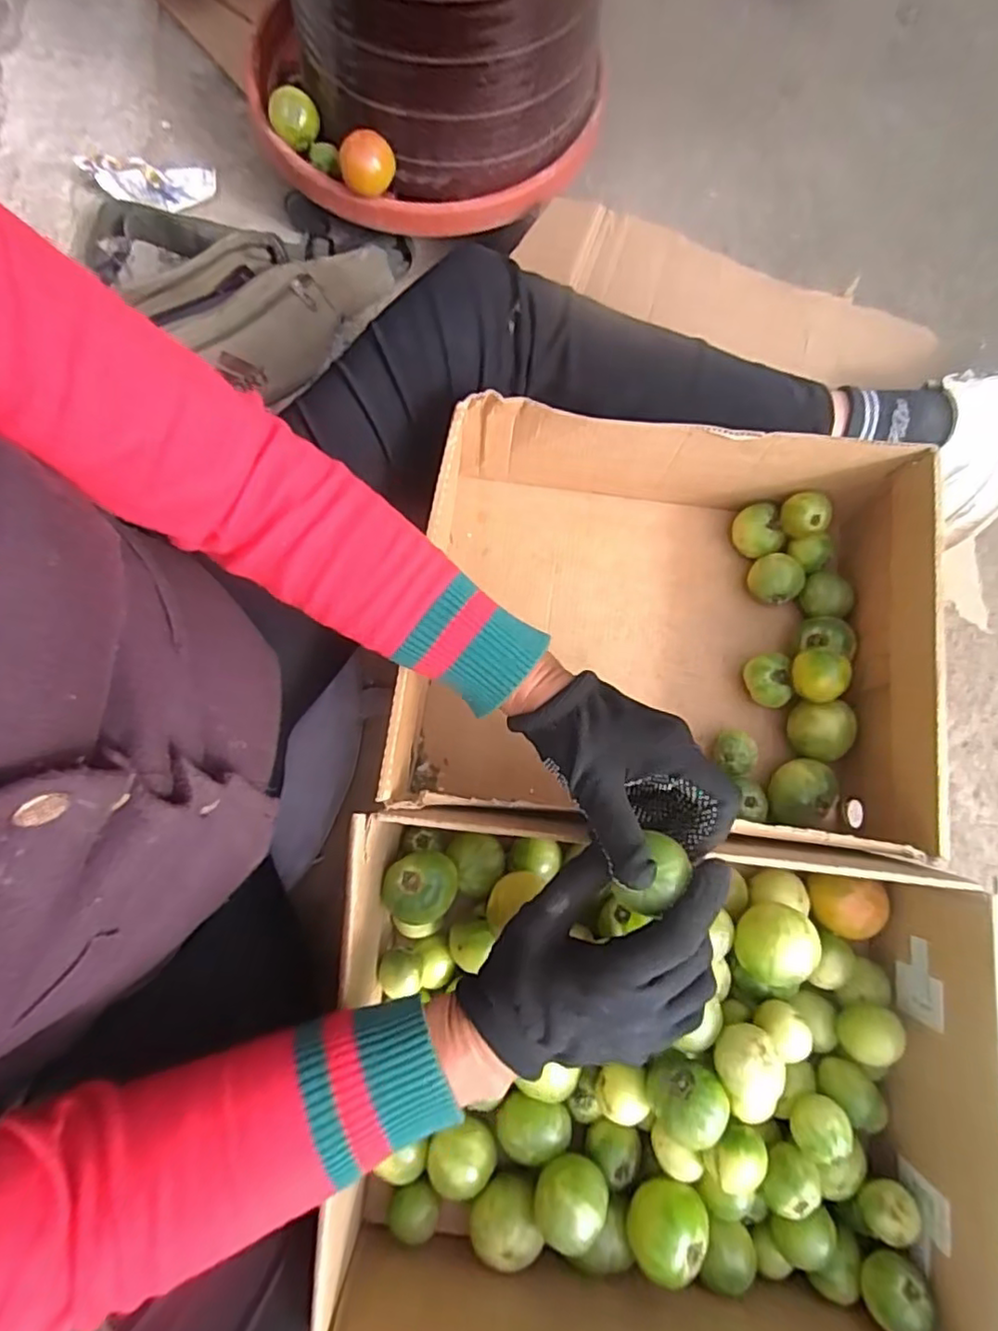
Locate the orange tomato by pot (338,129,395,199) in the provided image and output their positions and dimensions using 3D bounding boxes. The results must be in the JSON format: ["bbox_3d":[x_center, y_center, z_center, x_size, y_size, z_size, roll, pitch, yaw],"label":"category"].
[{"bbox_3d":[-0.117,-0.444,0.564,0.047,0.043,0.038,-15,78,-3],"label":"orange tomato by pot"}]

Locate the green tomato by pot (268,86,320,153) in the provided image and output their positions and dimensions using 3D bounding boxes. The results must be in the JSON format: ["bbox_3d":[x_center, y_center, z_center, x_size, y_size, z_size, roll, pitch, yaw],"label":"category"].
[{"bbox_3d":[-0.188,-0.502,0.586,0.043,0.033,0.039,-15,78,-3],"label":"green tomato by pot"}]

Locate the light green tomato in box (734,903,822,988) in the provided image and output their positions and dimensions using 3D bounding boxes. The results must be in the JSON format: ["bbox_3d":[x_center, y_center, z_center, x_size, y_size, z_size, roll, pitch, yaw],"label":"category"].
[{"bbox_3d":[0.170,0.172,0.392,0.046,0.036,0.045,0,78,0],"label":"light green tomato in box"}]

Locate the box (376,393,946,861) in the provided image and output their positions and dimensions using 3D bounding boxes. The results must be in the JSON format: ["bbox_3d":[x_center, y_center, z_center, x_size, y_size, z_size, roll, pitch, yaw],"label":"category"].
[{"bbox_3d":[0.119,-0.026,0.453,0.339,0.110,0.269,10,78,2],"label":"box"}]

